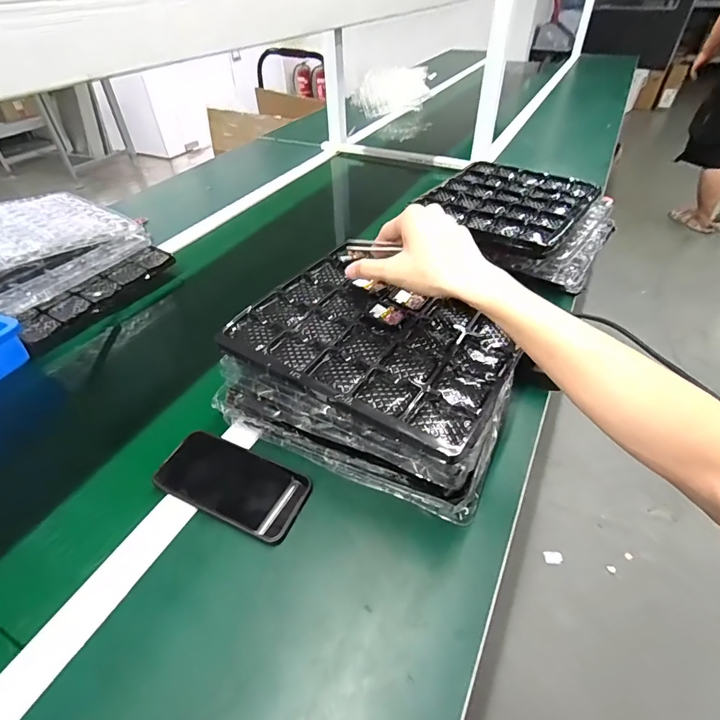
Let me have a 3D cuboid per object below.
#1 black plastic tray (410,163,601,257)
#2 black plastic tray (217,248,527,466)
[{"bbox_3d":[0.267,-0.293,0.756,0.261,0.022,0.303,27,50,26],"label":"black plastic tray"},{"bbox_3d":[0.015,-0.031,0.458,0.284,0.014,0.213,24,49,23],"label":"black plastic tray"}]

